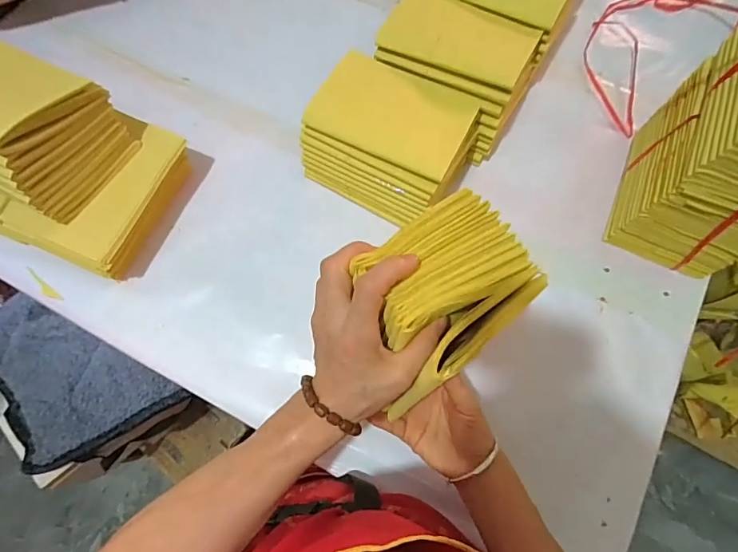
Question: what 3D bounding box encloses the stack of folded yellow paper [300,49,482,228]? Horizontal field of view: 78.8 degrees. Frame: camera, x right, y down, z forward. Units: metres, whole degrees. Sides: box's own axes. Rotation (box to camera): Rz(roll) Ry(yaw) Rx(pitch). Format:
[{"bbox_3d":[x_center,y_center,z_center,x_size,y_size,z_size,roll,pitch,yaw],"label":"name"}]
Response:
[{"bbox_3d":[0.022,-0.144,0.510,0.163,0.114,0.137,32,73,10],"label":"stack of folded yellow paper"}]

